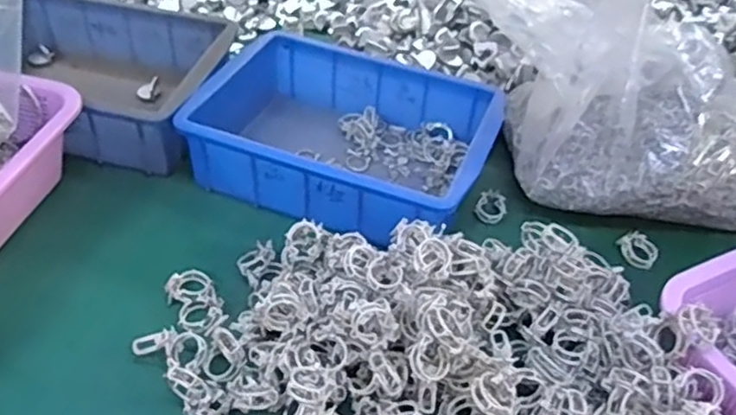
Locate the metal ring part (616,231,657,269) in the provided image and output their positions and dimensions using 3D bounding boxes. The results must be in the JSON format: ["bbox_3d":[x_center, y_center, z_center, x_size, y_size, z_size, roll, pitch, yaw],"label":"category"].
[{"bbox_3d":[0.225,0.034,0.553,0.033,0.014,0.028,27,47,21],"label":"metal ring part"}]

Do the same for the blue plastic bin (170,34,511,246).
[{"bbox_3d":[-0.019,-0.065,0.588,0.242,0.061,0.180,18,44,12],"label":"blue plastic bin"}]

